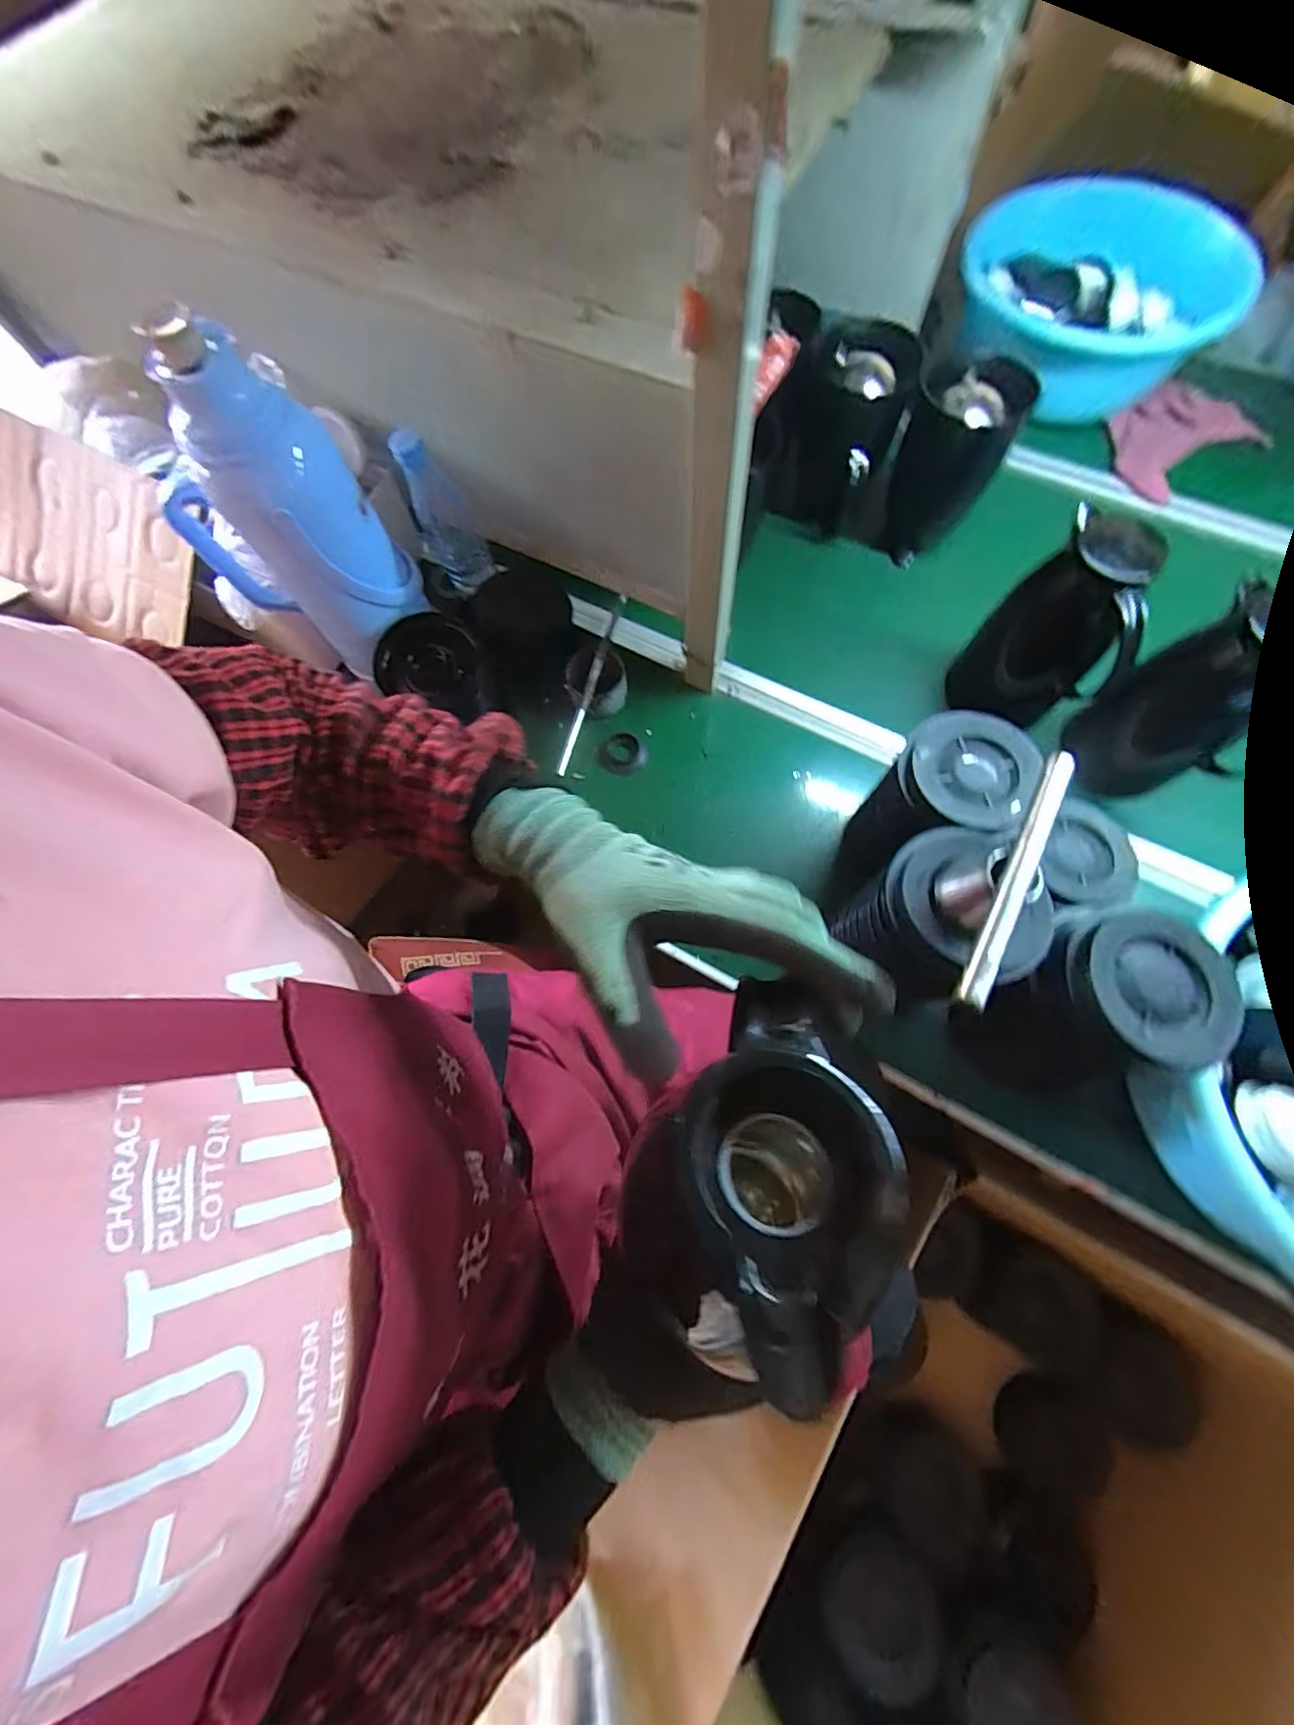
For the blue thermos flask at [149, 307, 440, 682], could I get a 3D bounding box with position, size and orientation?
[{"bbox_3d":[-0.346,-0.327,0.542,0.133,0.305,0.120,14,71,7],"label":"blue thermos flask"}]

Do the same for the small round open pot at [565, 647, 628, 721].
[{"bbox_3d":[-0.065,-0.235,0.729,0.078,0.048,0.078,-1,70,2],"label":"small round open pot"}]

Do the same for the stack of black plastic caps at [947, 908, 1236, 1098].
[{"bbox_3d":[0.360,0.126,0.488,0.110,0.214,0.119,24,73,11],"label":"stack of black plastic caps"}]

